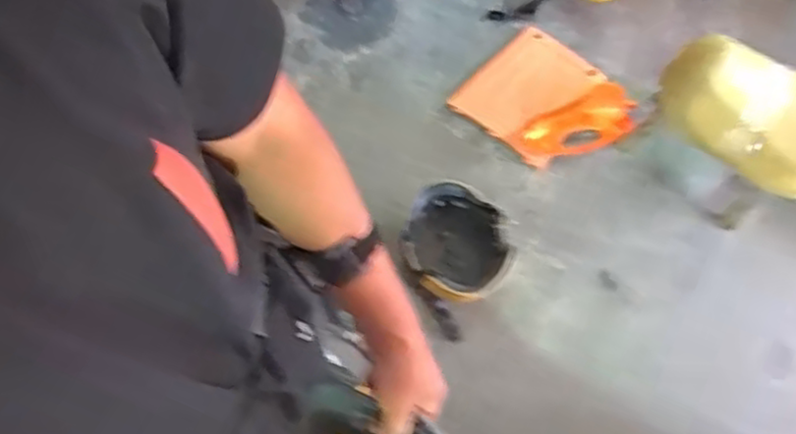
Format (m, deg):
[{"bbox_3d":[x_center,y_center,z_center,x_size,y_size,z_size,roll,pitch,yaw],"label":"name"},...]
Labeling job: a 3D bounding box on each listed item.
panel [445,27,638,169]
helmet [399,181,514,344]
[{"bbox_3d":[0.375,-0.304,1.733,0.381,0.145,0.333,37,73,11],"label":"panel"},{"bbox_3d":[0.118,0.078,1.571,0.250,0.158,0.252,2,68,-4],"label":"helmet"}]

